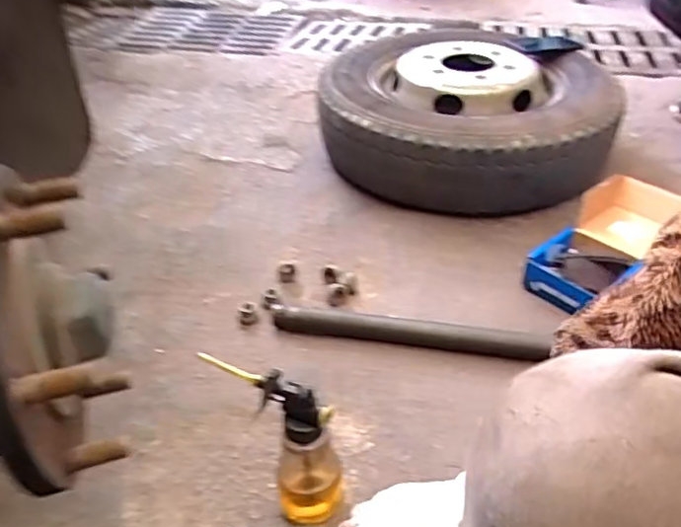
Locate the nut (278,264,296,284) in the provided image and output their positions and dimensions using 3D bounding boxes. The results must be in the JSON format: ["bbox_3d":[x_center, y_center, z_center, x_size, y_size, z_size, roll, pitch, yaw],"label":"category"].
[{"bbox_3d":[-0.086,0.015,0.941,0.025,0.020,0.028,0,38,0],"label":"nut"}]

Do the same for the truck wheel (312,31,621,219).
[{"bbox_3d":[0.258,-0.302,1.212,0.552,0.193,0.519,21,42,25],"label":"truck wheel"}]

